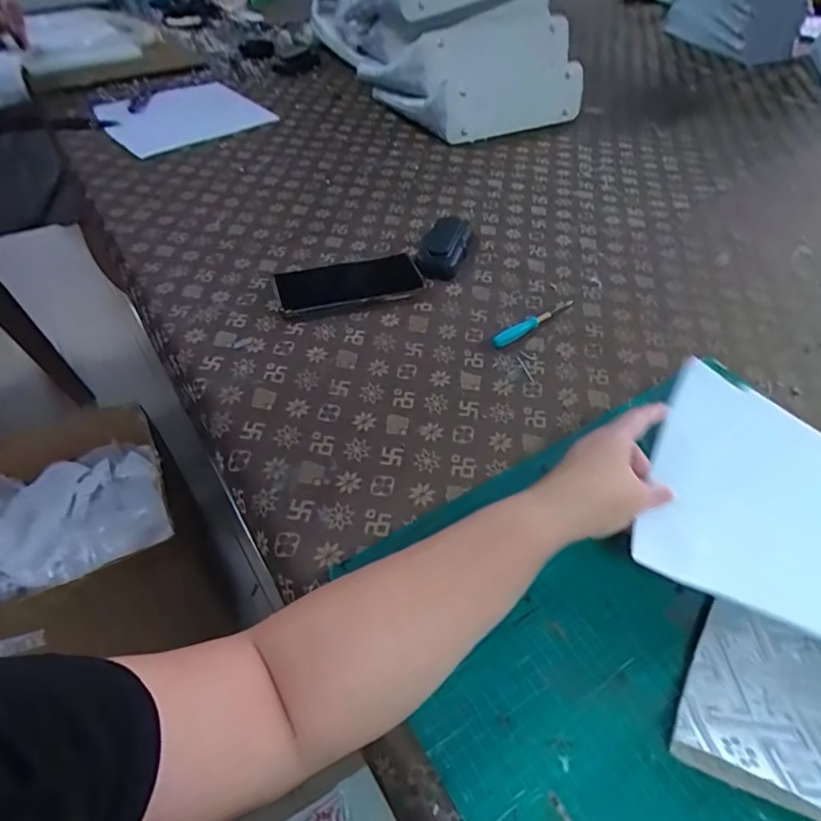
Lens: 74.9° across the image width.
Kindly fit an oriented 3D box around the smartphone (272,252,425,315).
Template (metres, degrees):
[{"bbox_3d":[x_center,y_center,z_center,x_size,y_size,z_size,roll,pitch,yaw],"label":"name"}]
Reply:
[{"bbox_3d":[-0.069,-0.145,0.613,0.160,0.011,0.085,-15,52,-13],"label":"smartphone"}]

